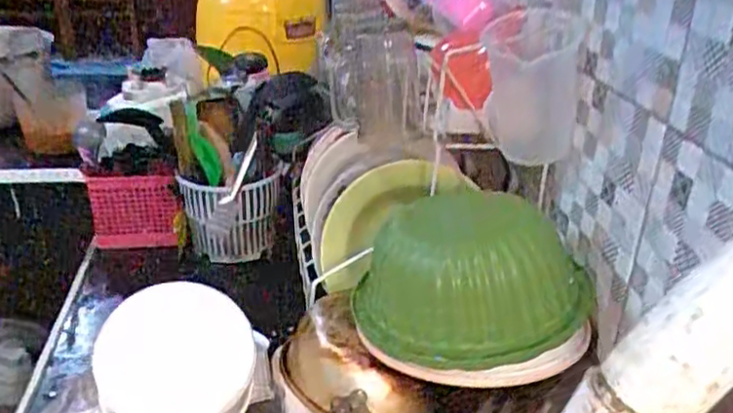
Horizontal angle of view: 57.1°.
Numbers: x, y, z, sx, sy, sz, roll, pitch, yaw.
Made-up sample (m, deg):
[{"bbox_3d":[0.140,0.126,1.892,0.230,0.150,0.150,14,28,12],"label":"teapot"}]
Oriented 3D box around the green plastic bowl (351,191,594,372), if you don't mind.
[{"bbox_3d":[0.081,0.065,0.637,0.181,0.109,0.180,2,27,-1],"label":"green plastic bowl"}]

